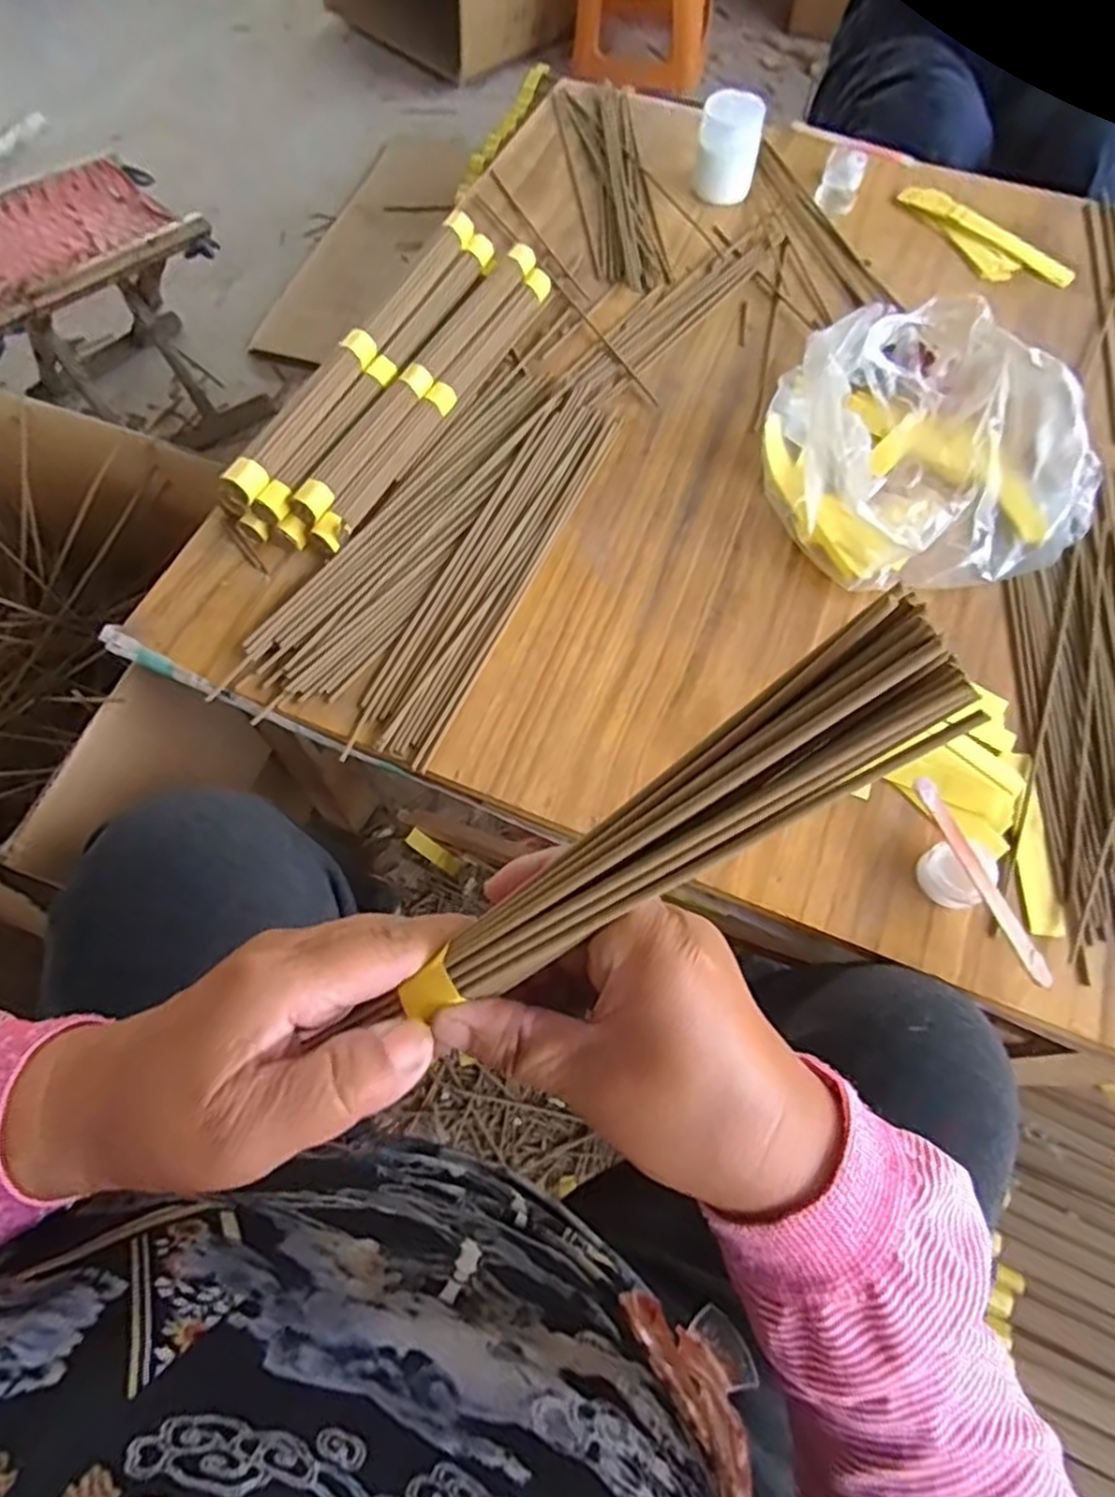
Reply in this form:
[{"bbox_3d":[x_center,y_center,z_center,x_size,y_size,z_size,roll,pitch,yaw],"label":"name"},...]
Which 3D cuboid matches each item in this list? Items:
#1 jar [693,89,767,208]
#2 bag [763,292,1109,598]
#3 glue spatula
[{"bbox_3d":[0.159,-0.557,0.688,0.055,0.067,0.051,10,66,4],"label":"jar"},{"bbox_3d":[0.261,-0.215,0.515,0.221,0.083,0.210,-32,70,-14],"label":"bag"},{"bbox_3d":[0.235,0.071,0.412,0.010,0.009,0.122,-19,67,-9],"label":"glue spatula"}]

